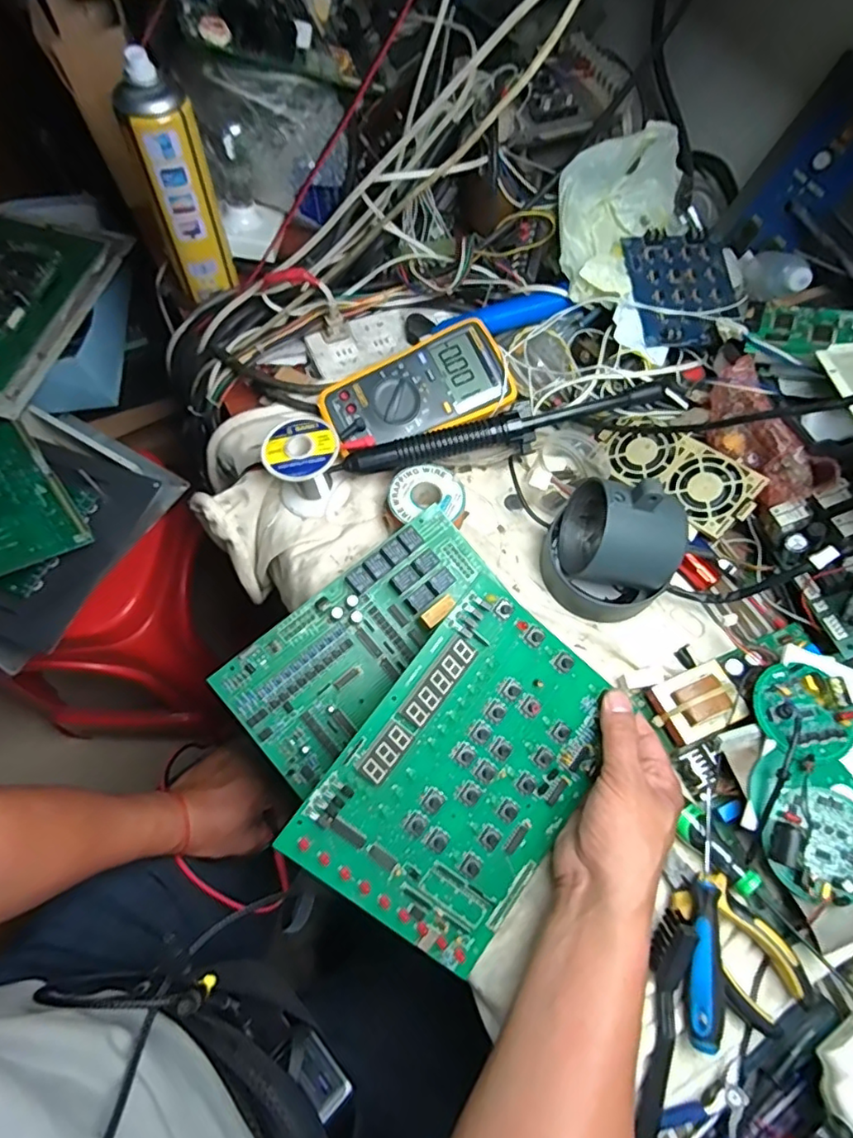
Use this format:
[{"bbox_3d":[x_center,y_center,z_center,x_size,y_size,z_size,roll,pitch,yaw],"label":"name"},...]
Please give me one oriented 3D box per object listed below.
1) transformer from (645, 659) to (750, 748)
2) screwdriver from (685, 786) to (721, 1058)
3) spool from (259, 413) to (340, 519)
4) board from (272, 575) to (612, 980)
[{"bbox_3d":[0.209,0.105,0.448,0.061,0.038,0.048,-21,68,-11],"label":"transformer"},{"bbox_3d":[0.186,0.226,0.380,0.020,0.016,0.151,14,66,4],"label":"screwdriver"},{"bbox_3d":[-0.107,-0.087,0.509,0.061,0.068,0.058,1,66,-2],"label":"spool"},{"bbox_3d":[0.031,0.136,0.384,0.153,0.009,0.214,40,78,-9],"label":"board"}]

